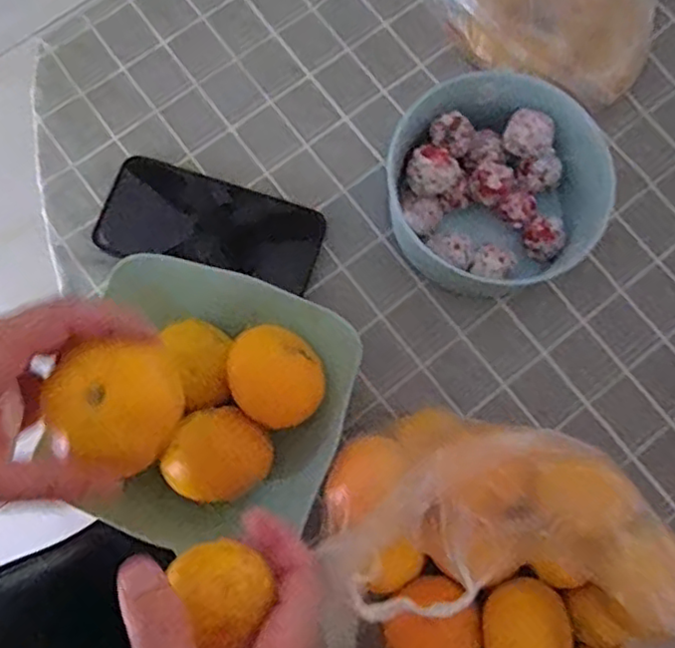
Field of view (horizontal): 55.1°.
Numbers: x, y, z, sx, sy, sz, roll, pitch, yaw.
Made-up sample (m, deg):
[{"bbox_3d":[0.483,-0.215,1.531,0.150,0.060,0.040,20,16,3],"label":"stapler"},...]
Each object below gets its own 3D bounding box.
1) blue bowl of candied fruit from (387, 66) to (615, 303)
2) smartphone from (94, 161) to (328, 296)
[{"bbox_3d":[0.113,-0.093,0.465,0.145,0.080,0.145,0,78,-1],"label":"blue bowl of candied fruit"},{"bbox_3d":[-0.095,-0.075,0.493,0.162,0.010,0.072,14,78,2],"label":"smartphone"}]

